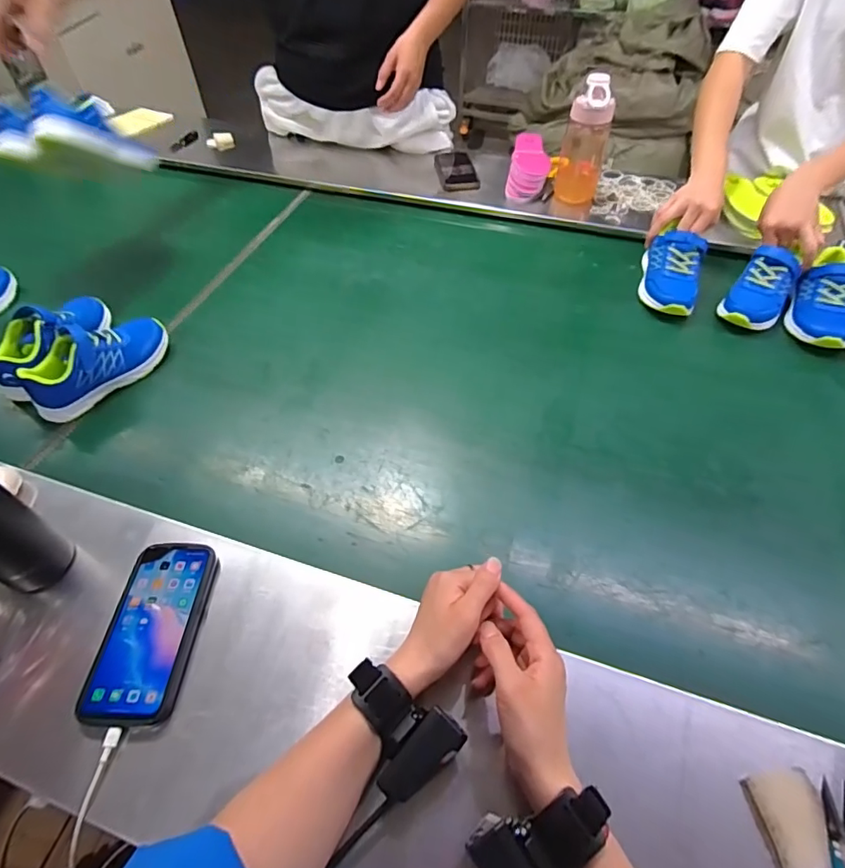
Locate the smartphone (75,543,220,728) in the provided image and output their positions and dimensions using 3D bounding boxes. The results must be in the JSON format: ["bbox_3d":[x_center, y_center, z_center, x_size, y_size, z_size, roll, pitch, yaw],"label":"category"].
[{"bbox_3d":[-0.256,0.185,0.461,0.084,0.019,0.160,0,53,0],"label":"smartphone"}]

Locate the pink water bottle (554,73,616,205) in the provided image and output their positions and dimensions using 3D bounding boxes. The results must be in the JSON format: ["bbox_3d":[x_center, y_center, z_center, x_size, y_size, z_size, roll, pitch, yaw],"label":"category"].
[{"bbox_3d":[0.307,-0.554,0.908,0.079,0.210,0.080,9,53,9],"label":"pink water bottle"}]

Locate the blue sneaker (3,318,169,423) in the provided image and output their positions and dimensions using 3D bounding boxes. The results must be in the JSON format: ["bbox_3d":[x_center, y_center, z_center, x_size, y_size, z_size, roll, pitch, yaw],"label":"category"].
[{"bbox_3d":[-0.458,-0.105,0.677,0.075,0.086,0.193,35,61,25],"label":"blue sneaker"}]

